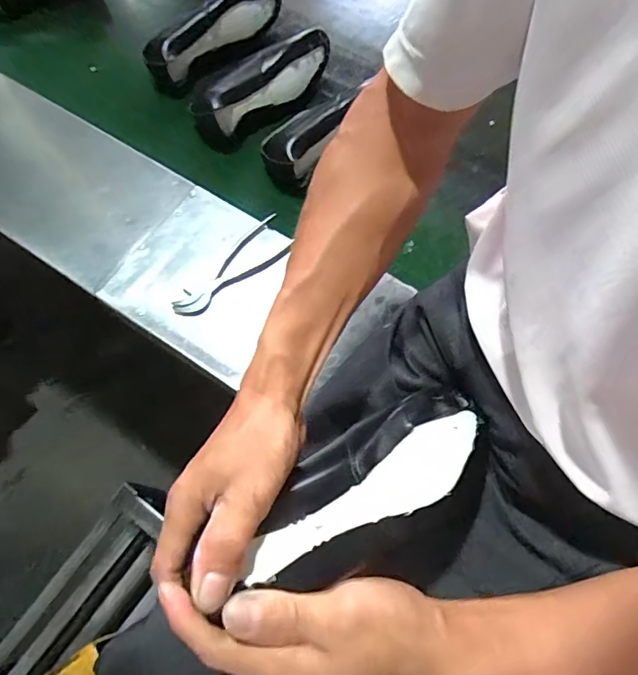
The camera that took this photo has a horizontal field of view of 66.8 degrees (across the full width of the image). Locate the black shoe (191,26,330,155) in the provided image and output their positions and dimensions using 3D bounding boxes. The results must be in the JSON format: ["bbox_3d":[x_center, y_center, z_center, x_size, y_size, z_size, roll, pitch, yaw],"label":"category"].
[{"bbox_3d":[-0.081,-0.402,0.785,0.264,0.081,0.077,-36,72,-13],"label":"black shoe"}]

